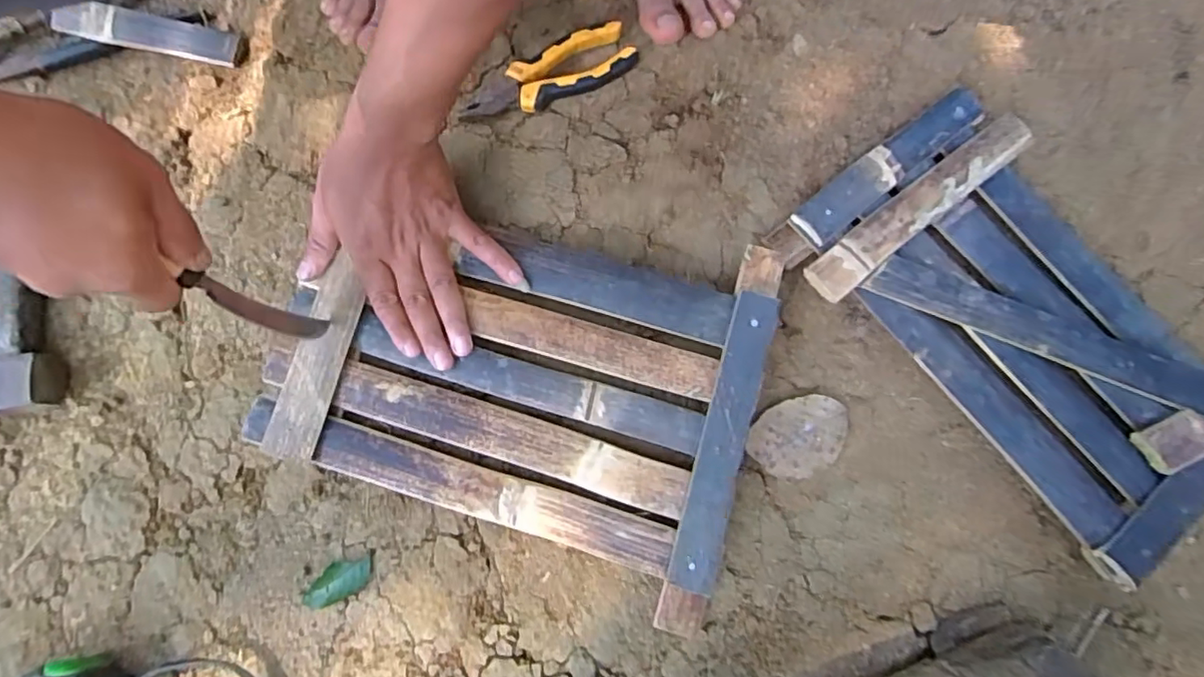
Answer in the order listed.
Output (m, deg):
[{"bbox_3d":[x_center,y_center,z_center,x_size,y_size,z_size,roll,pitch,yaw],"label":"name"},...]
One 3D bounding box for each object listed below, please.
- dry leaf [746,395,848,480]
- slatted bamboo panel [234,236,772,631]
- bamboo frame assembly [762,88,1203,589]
[{"bbox_3d":[0.152,0.074,0.475,0.079,0.008,0.054,-33,79,-8],"label":"dry leaf"},{"bbox_3d":[-0.062,0.026,0.455,0.341,0.039,0.253,15,77,3],"label":"slatted bamboo panel"},{"bbox_3d":[0.328,-0.017,0.487,0.215,0.053,0.350,-42,81,-10],"label":"bamboo frame assembly"}]

